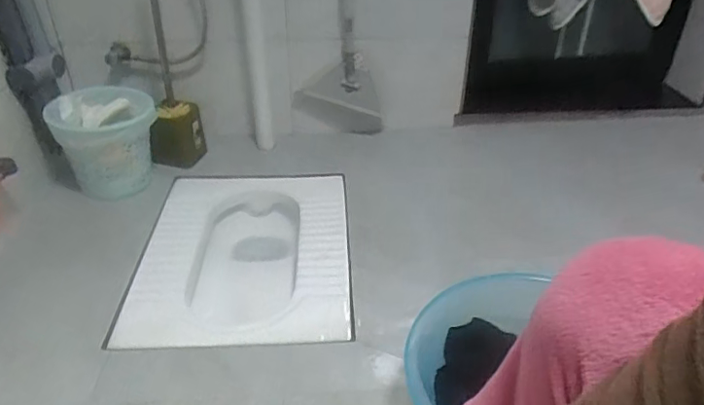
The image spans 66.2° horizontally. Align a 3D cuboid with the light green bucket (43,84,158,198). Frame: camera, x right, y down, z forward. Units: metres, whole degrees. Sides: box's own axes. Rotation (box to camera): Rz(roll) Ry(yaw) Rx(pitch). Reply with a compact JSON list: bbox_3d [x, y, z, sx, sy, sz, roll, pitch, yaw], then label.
[{"bbox_3d":[-0.571,-0.150,1.267,0.219,0.180,0.224,0,34,0],"label":"light green bucket"}]

